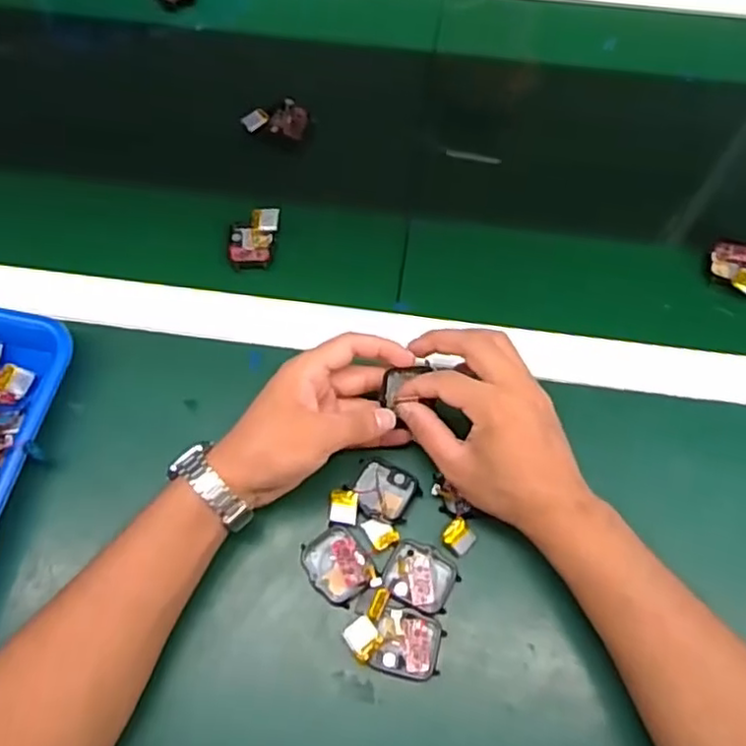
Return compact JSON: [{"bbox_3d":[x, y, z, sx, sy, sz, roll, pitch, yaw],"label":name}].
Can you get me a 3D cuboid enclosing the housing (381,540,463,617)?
[{"bbox_3d":[0.031,0.133,0.443,0.046,0.010,0.039,25,67,11],"label":"housing"}]

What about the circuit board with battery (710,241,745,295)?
[{"bbox_3d":[0.293,-0.085,0.545,0.035,0.016,0.054,6,65,2],"label":"circuit board with battery"}]

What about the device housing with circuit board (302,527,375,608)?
[{"bbox_3d":[-0.023,0.126,0.444,0.037,0.011,0.047,-37,70,-16],"label":"device housing with circuit board"}]

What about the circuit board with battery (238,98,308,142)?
[{"bbox_3d":[-0.087,-0.231,0.614,0.057,0.015,0.034,2,65,0],"label":"circuit board with battery"}]

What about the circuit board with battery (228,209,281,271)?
[{"bbox_3d":[-0.098,-0.110,0.555,0.040,0.014,0.051,-1,65,-1],"label":"circuit board with battery"}]

